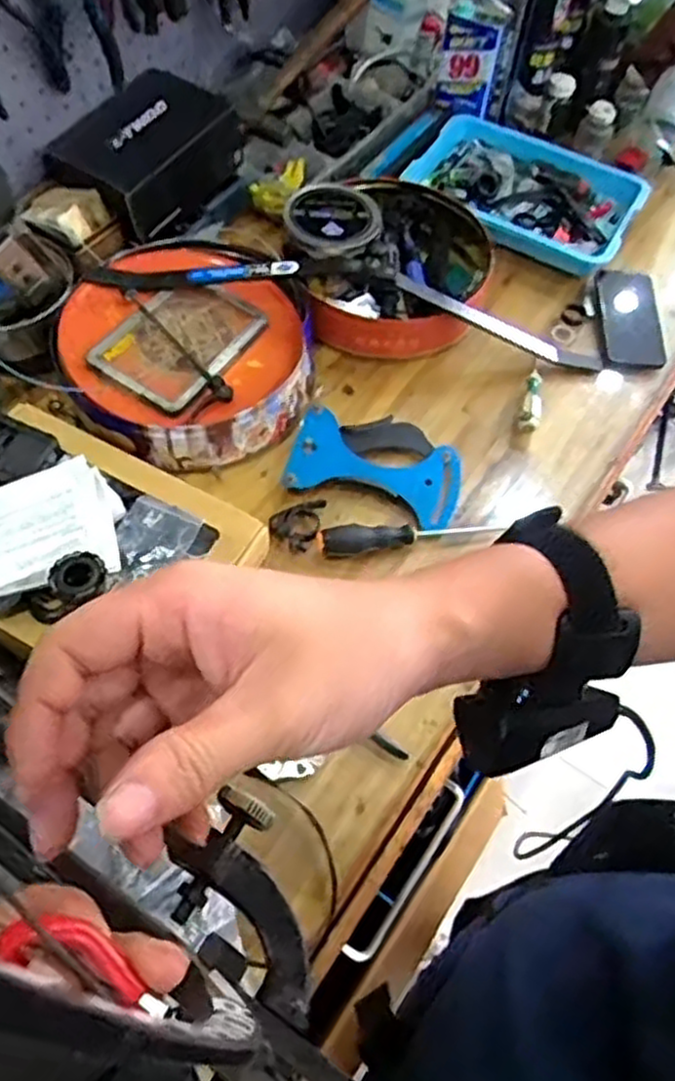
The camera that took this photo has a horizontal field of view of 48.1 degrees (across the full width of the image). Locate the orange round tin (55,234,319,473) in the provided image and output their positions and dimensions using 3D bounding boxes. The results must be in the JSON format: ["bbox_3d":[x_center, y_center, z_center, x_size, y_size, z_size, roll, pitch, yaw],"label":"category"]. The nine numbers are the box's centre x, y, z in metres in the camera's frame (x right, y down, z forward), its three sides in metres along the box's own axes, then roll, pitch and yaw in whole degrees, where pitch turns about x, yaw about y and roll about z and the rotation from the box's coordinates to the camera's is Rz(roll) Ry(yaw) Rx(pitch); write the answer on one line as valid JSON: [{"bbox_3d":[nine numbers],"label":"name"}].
[{"bbox_3d":[-0.168,-0.228,0.881,0.273,0.090,0.282,1,59,-2],"label":"orange round tin"}]

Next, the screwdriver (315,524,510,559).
[{"bbox_3d":[0.083,-0.007,0.815,0.206,0.028,0.028,-8,60,-8],"label":"screwdriver"}]

